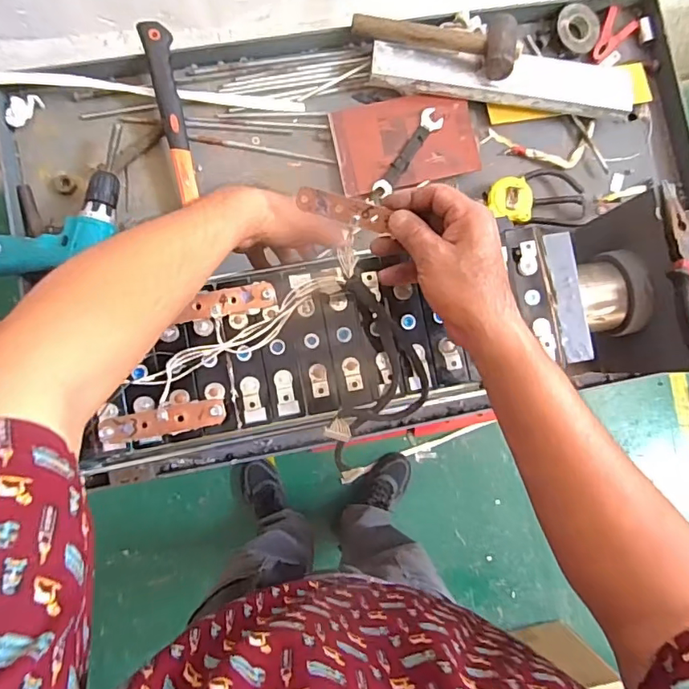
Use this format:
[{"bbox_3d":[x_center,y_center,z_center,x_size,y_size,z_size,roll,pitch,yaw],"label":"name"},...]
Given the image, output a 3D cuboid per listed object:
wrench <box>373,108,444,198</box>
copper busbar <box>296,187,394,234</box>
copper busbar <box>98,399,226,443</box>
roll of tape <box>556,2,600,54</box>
[{"bbox_3d":[0.096,-0.291,0.777,0.031,0.013,0.151,37,84,-1],"label":"wrench"},{"bbox_3d":[-0.001,-0.116,0.432,0.079,0.007,0.021,19,111,1],"label":"copper busbar"},{"bbox_3d":[-0.156,0.066,0.442,0.104,0.009,0.024,-7,87,-5],"label":"copper busbar"},{"bbox_3d":[0.375,-0.507,0.815,0.074,0.016,0.072,0,86,-5],"label":"roll of tape"}]

